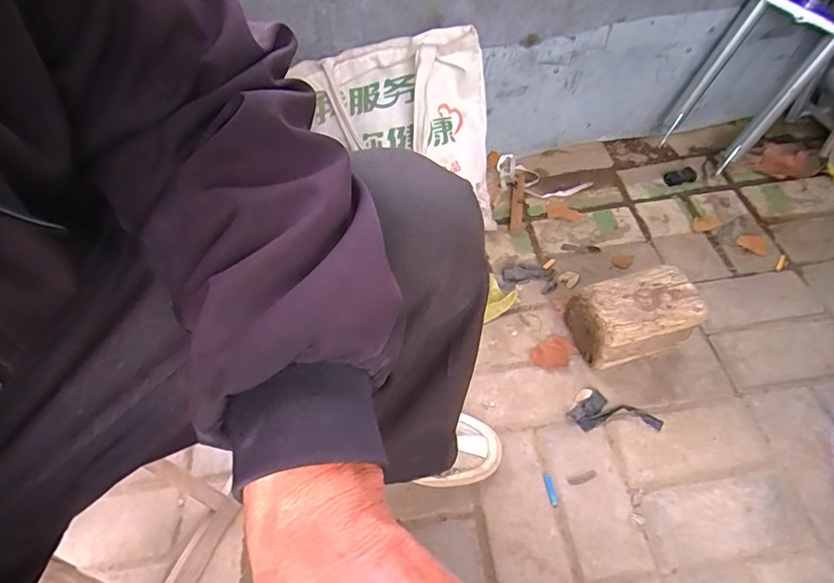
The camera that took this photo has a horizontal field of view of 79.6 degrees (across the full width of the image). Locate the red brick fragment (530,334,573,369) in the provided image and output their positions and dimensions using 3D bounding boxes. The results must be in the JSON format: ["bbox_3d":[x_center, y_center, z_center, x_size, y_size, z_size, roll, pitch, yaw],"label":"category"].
[{"bbox_3d":[0.215,0.097,0.790,0.065,0.006,0.053,-34,58,-19],"label":"red brick fragment"}]

